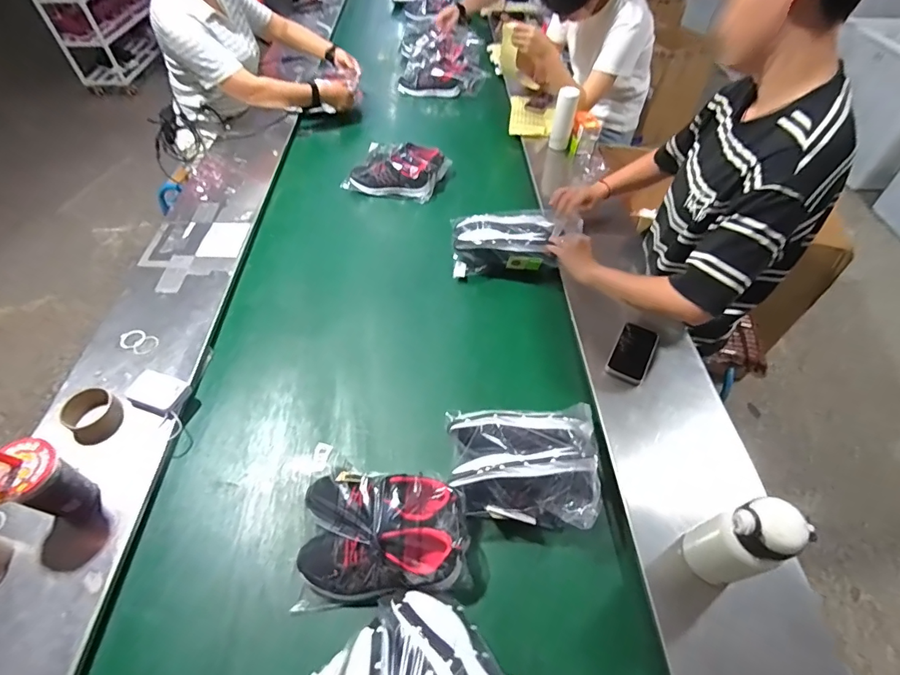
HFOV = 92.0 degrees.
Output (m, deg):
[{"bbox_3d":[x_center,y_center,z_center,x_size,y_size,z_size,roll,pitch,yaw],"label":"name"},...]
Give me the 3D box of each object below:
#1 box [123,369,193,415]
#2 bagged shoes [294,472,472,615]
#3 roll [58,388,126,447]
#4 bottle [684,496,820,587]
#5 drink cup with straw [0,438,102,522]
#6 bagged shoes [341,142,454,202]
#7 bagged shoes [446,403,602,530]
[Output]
[{"bbox_3d":[-0.553,0.103,0.823,0.111,0.022,0.076,16,54,13],"label":"box"},{"bbox_3d":[-0.101,0.300,0.658,0.244,0.096,0.169,-1,52,0],"label":"bagged shoes"},{"bbox_3d":[-0.641,0.139,0.778,0.091,0.045,0.085,0,52,0],"label":"roll"},{"bbox_3d":[0.383,0.280,0.586,0.071,0.199,0.073,0,52,0],"label":"bottle"},{"bbox_3d":[-0.595,0.207,0.627,0.076,0.194,0.087,26,56,19],"label":"drink cup with straw"},{"bbox_3d":[-0.156,-0.504,1.297,0.269,0.084,0.171,10,53,8],"label":"bagged shoes"},{"bbox_3d":[0.116,0.197,0.730,0.240,0.100,0.200,5,52,5],"label":"bagged shoes"}]

